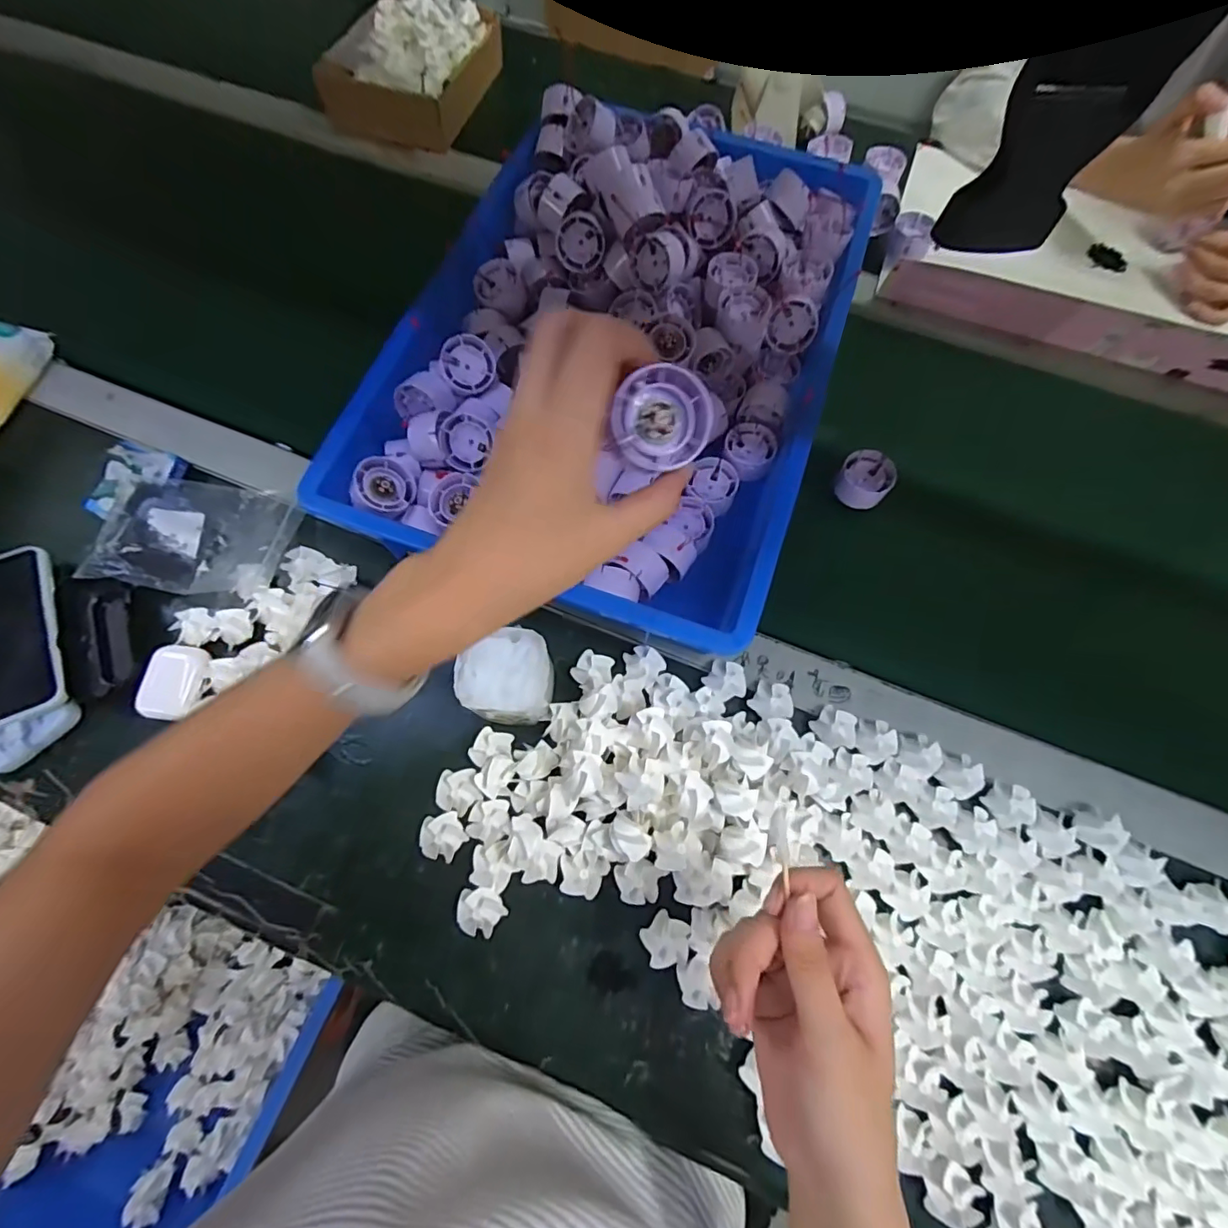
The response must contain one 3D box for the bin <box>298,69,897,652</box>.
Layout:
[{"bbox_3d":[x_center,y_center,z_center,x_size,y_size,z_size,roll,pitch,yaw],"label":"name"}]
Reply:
[{"bbox_3d":[0.009,-0.244,0.495,0.360,0.087,0.492,18,74,8],"label":"bin"}]

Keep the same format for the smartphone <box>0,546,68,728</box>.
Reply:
[{"bbox_3d":[-0.497,0.020,0.436,0.084,0.014,0.153,-30,71,-6],"label":"smartphone"}]

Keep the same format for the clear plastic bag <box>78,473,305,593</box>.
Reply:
[{"bbox_3d":[-0.360,-0.073,0.472,0.143,0.039,0.109,4,72,3],"label":"clear plastic bag"}]

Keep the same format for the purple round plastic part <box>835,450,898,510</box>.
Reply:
[{"bbox_3d":[0.229,-0.123,0.495,0.044,0.022,0.048,-1,72,2],"label":"purple round plastic part"}]

